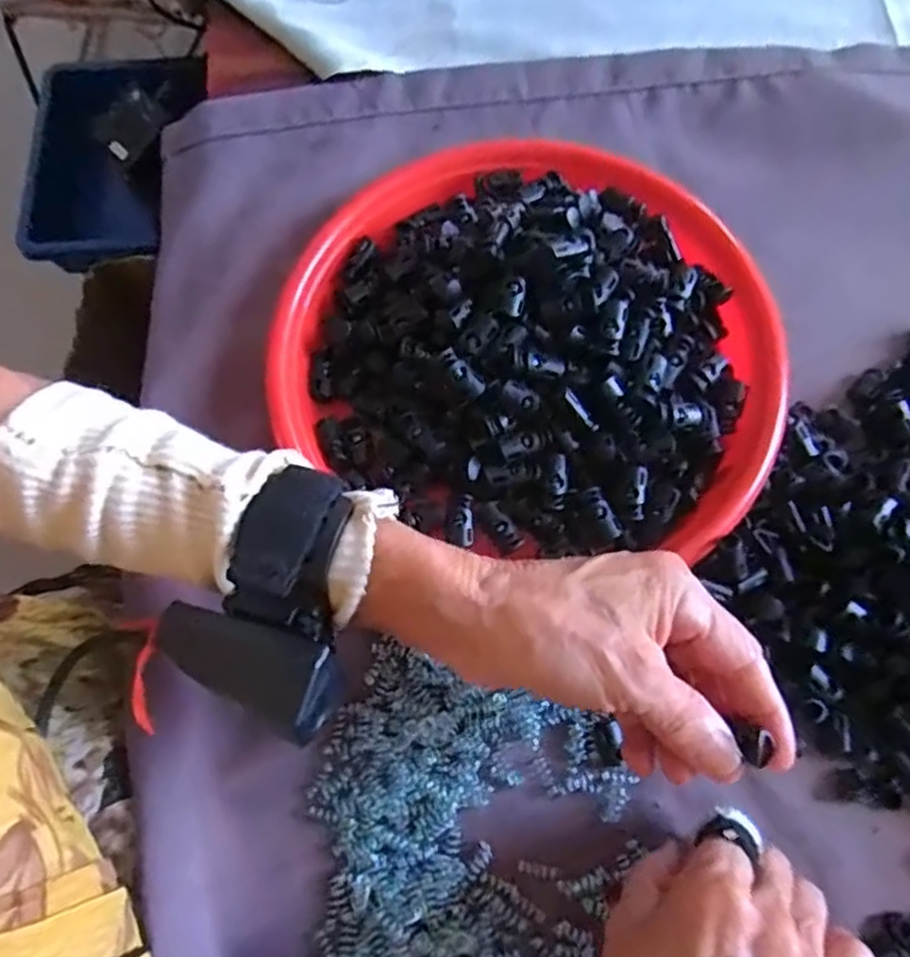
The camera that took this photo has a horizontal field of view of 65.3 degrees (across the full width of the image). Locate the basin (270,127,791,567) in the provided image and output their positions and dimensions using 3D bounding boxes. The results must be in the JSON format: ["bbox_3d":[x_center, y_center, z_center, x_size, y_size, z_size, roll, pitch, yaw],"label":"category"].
[{"bbox_3d":[0.036,-0.073,0.366,0.256,0.050,0.231,4,73,3],"label":"basin"}]

